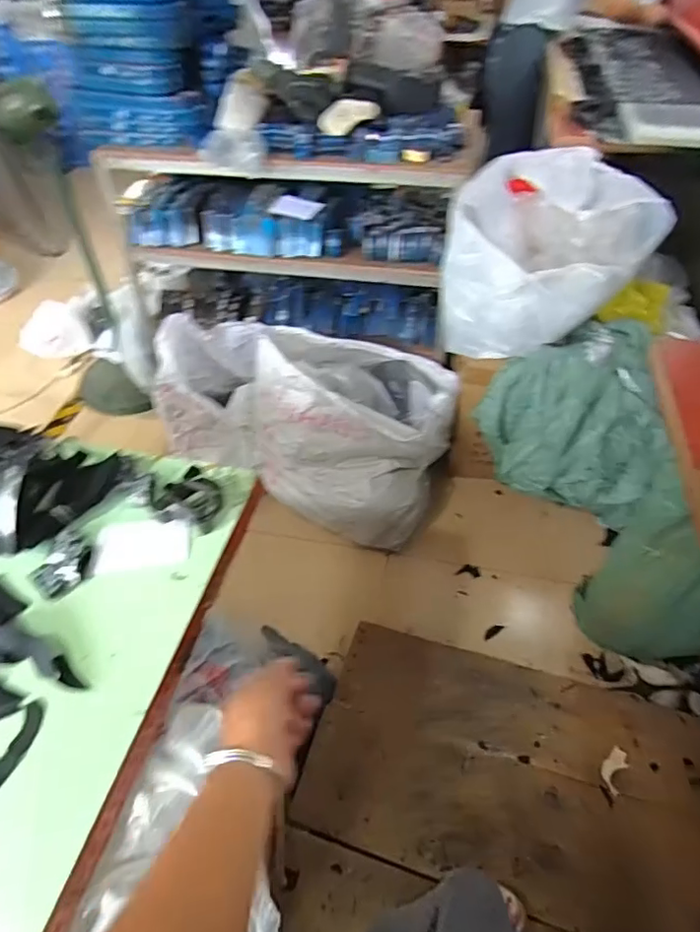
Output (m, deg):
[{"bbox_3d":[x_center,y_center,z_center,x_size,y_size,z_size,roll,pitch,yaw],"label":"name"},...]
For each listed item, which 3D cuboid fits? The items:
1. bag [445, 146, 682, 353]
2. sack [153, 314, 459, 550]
[{"bbox_3d":[0.521,-0.541,1.505,0.403,0.521,0.400,38,58,21],"label":"bag"},{"bbox_3d":[-0.122,-0.182,1.869,0.903,0.514,0.552,19,53,9],"label":"sack"}]

